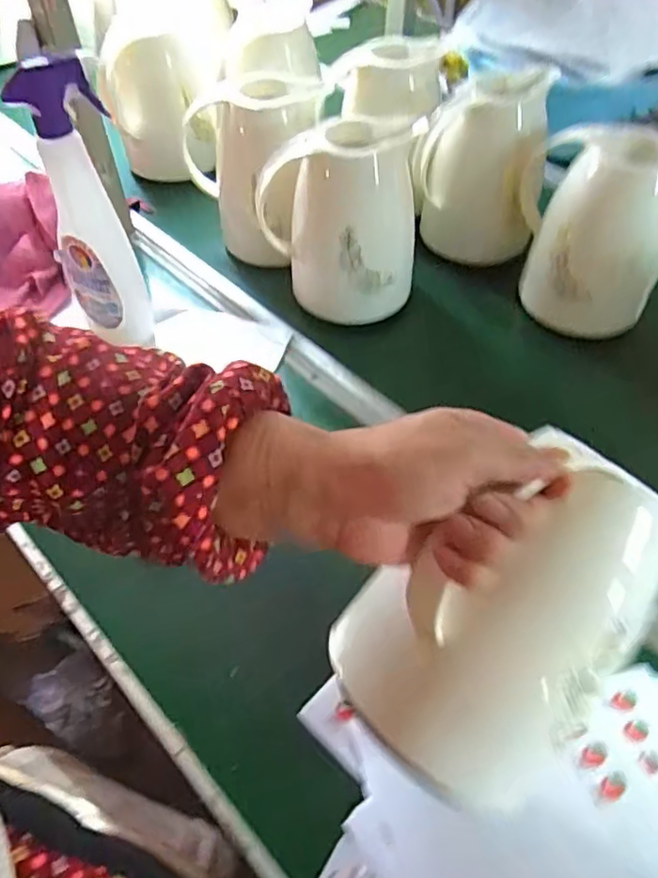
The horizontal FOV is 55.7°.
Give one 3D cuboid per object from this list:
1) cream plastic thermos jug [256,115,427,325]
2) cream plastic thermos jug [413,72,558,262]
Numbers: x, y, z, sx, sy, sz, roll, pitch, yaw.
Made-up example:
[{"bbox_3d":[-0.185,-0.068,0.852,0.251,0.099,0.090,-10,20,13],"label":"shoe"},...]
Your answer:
[{"bbox_3d":[0.009,-0.246,0.714,0.173,0.185,0.124,-1,56,0],"label":"cream plastic thermos jug"},{"bbox_3d":[0.187,-0.323,0.772,0.148,0.191,0.112,16,58,10],"label":"cream plastic thermos jug"}]

